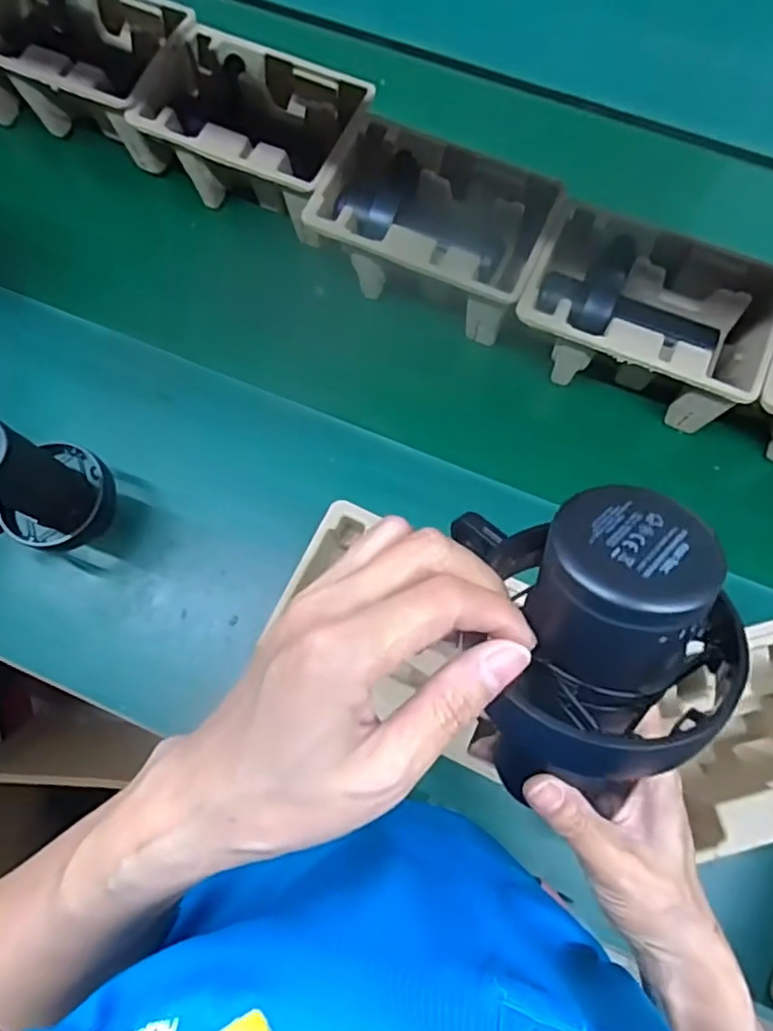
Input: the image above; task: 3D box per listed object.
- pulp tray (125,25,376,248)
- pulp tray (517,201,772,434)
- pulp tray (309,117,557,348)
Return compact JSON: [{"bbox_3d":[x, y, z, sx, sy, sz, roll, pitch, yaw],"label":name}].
[{"bbox_3d":[-0.139,-0.412,0.705,0.233,0.113,0.146,26,76,7],"label":"pulp tray"},{"bbox_3d":[0.249,-0.193,0.630,0.231,0.097,0.153,24,76,7],"label":"pulp tray"},{"bbox_3d":[0.050,-0.295,0.659,0.219,0.094,0.155,21,76,6],"label":"pulp tray"}]

